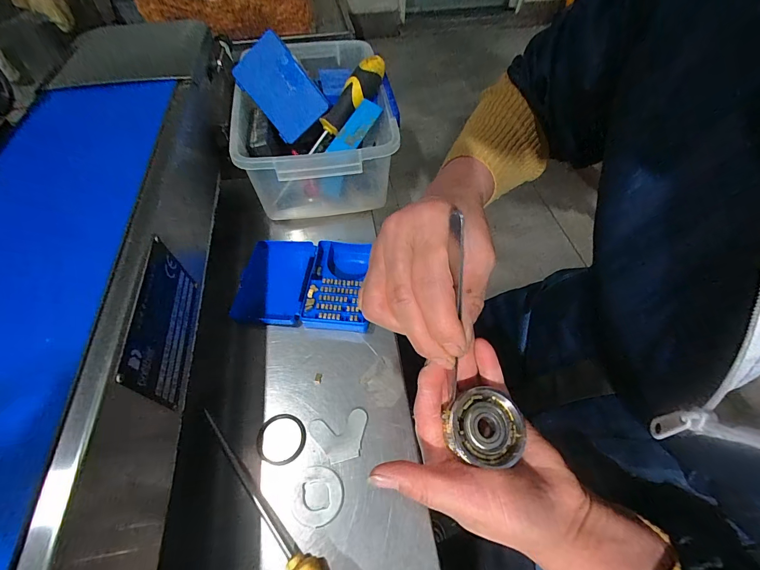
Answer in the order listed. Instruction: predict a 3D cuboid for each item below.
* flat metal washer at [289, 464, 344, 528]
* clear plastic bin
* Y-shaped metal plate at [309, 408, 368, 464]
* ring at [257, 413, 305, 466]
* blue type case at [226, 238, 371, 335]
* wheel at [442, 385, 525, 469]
[{"bbox_3d":[-0.050,0.167,0.279,0.041,0.004,0.041,1,55,-1],"label":"flat metal washer"},{"bbox_3d":[-0.085,-0.199,0.469,0.180,0.121,0.255,-9,56,-7],"label":"clear plastic bin"},{"bbox_3d":[-0.034,0.131,0.305,0.049,0.004,0.038,-12,57,-9],"label":"Y-shaped metal plate"},{"bbox_3d":[-0.085,0.132,0.303,0.042,0.004,0.040,1,55,-1],"label":"ring"},{"bbox_3d":[-0.089,-0.006,0.386,0.157,0.025,0.115,7,56,4],"label":"blue type case"},{"bbox_3d":[0.067,0.091,0.226,0.047,0.011,0.043,-9,56,-8],"label":"wheel"}]

